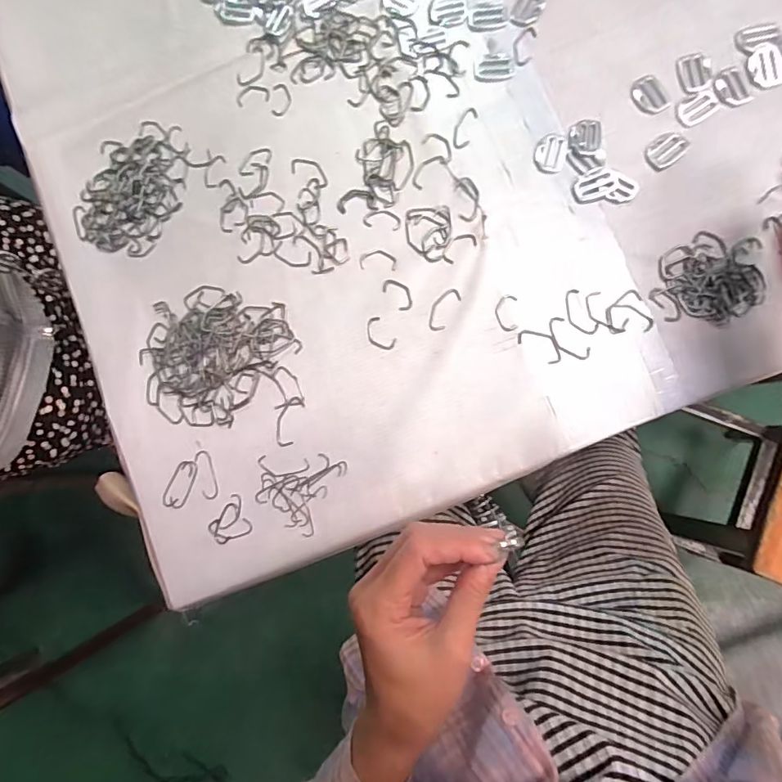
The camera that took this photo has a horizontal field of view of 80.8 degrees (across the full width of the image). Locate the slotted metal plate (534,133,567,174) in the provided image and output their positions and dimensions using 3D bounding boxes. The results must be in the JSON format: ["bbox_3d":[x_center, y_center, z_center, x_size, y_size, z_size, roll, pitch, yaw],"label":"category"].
[{"bbox_3d":[0.139,-0.208,0.399,0.026,0.004,0.034,12,85,7],"label":"slotted metal plate"}]

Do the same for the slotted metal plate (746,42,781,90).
[{"bbox_3d":[0.316,-0.274,0.387,0.027,0.004,0.039,-13,83,5],"label":"slotted metal plate"}]

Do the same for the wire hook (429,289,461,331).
[{"bbox_3d":[0.045,-0.071,0.397,0.019,0.004,0.040,30,88,8],"label":"wire hook"}]

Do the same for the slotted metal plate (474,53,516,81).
[{"bbox_3d":[0.094,-0.294,0.415,0.038,0.004,0.026,-2,84,6],"label":"slotted metal plate"}]

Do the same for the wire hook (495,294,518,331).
[{"bbox_3d":[0.098,-0.067,0.391,0.018,0.004,0.031,0,84,6],"label":"wire hook"}]

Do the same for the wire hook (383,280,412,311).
[{"bbox_3d":[0.007,-0.086,0.403,0.018,0.004,0.033,-41,81,1],"label":"wire hook"}]

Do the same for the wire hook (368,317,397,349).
[{"bbox_3d":[-0.010,-0.049,0.402,0.019,0.004,0.033,-38,82,1],"label":"wire hook"}]

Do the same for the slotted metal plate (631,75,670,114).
[{"bbox_3d":[0.225,-0.257,0.398,0.025,0.004,0.034,-28,82,3],"label":"slotted metal plate"}]

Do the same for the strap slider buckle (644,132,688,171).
[{"bbox_3d":[0.234,-0.205,0.389,0.035,0.004,0.025,-41,81,1],"label":"strap slider buckle"}]

